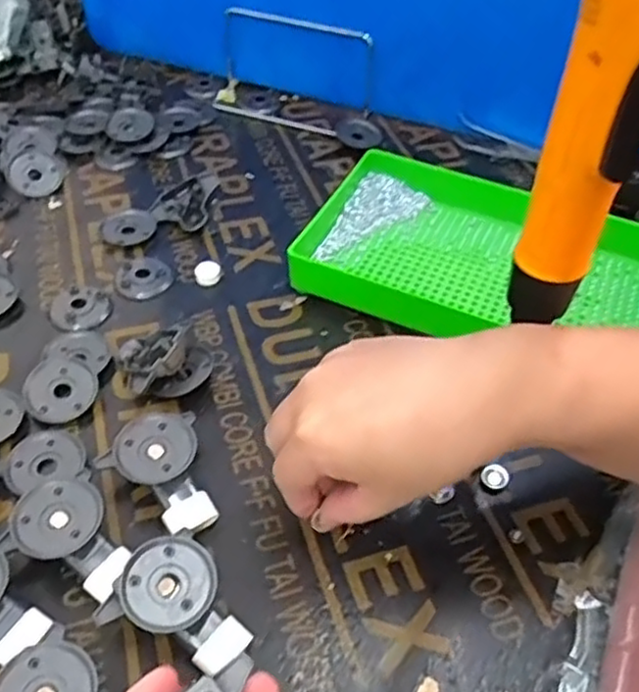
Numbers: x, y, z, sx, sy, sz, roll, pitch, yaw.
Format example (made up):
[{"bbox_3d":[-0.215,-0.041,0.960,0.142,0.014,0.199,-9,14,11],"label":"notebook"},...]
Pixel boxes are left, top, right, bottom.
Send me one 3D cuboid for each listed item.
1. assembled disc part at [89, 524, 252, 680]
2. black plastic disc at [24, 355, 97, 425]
[{"bbox_3d":[-0.066,0.126,0.326,0.062,0.033,0.051,37,56,27],"label":"assembled disc part"},{"bbox_3d":[-0.158,0.026,0.423,0.040,0.004,0.045,-23,69,-22],"label":"black plastic disc"}]

